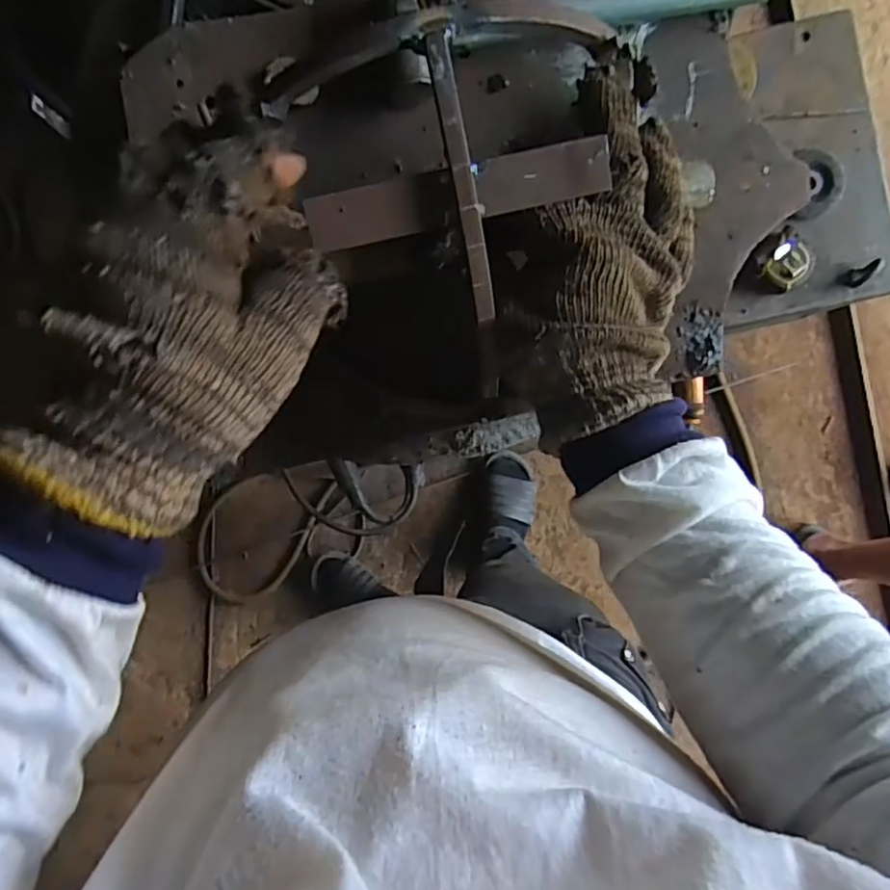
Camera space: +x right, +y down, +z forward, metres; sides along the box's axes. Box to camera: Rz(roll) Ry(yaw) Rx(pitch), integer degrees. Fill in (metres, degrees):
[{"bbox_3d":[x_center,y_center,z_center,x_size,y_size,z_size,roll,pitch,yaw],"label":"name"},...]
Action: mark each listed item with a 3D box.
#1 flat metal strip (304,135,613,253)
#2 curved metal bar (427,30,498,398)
[{"bbox_3d":[0.006,-0.121,0.312,0.144,0.004,0.025,-13,107,-2],"label":"flat metal strip"},{"bbox_3d":[0.013,-0.105,0.315,0.012,0.019,0.171,-13,111,-6],"label":"curved metal bar"}]

